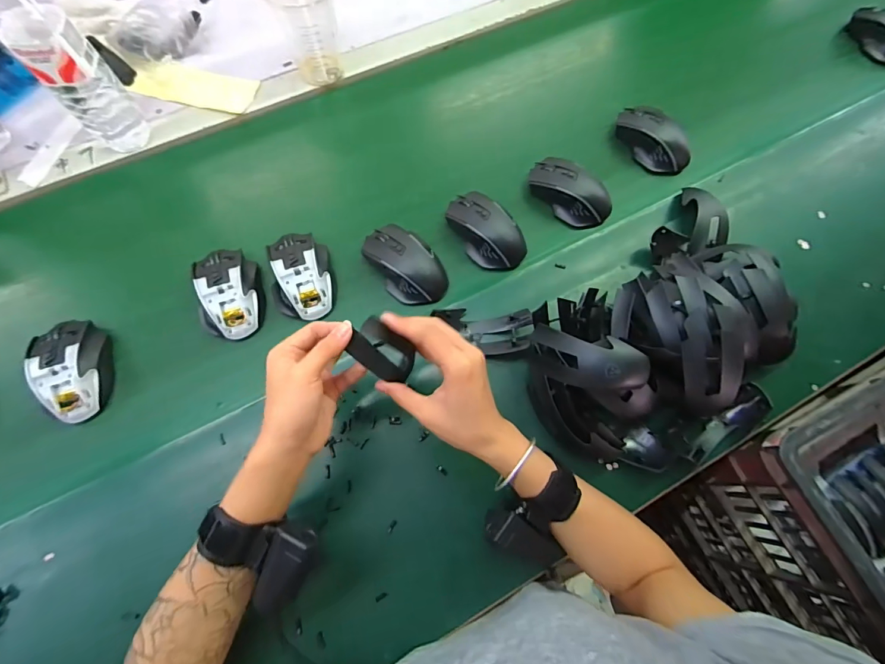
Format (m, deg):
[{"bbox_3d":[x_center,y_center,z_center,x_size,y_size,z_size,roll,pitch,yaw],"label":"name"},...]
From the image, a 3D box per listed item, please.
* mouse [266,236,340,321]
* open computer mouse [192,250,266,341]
[{"bbox_3d":[-0.170,-0.070,0.508,0.070,0.031,0.107,-12,72,-6],"label":"mouse"},{"bbox_3d":[-0.255,-0.049,0.500,0.073,0.035,0.110,-13,72,-6],"label":"open computer mouse"}]

